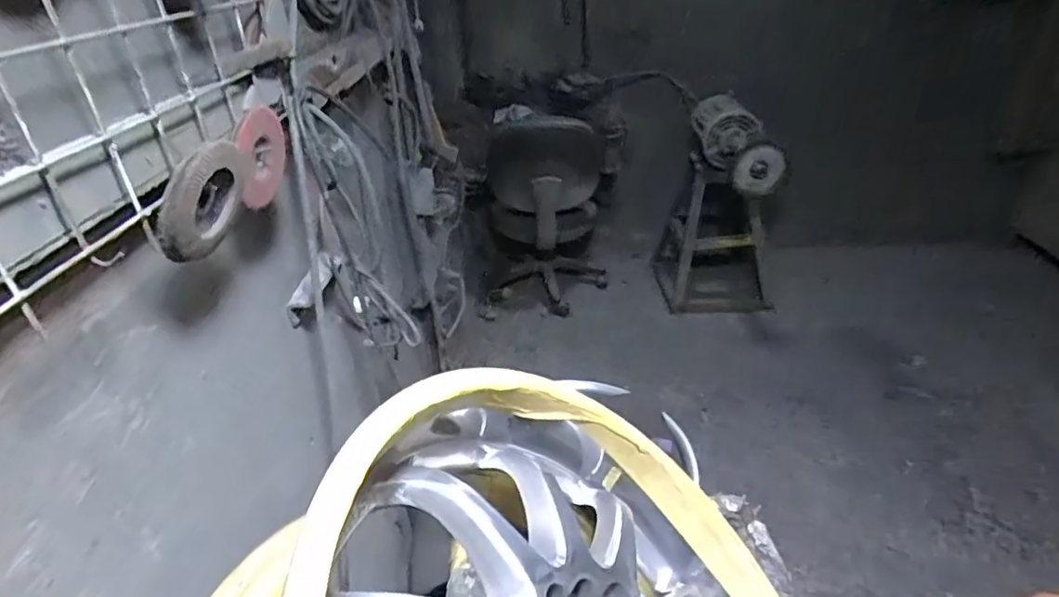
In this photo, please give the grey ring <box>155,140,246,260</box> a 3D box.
[{"bbox_3d":[-0.249,-0.074,0.449,0.013,0.087,0.099,18,70,3],"label":"grey ring"}]

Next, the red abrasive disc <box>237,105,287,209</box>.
[{"bbox_3d":[-0.254,-0.129,0.554,0.011,0.081,0.092,6,65,5],"label":"red abrasive disc"}]

